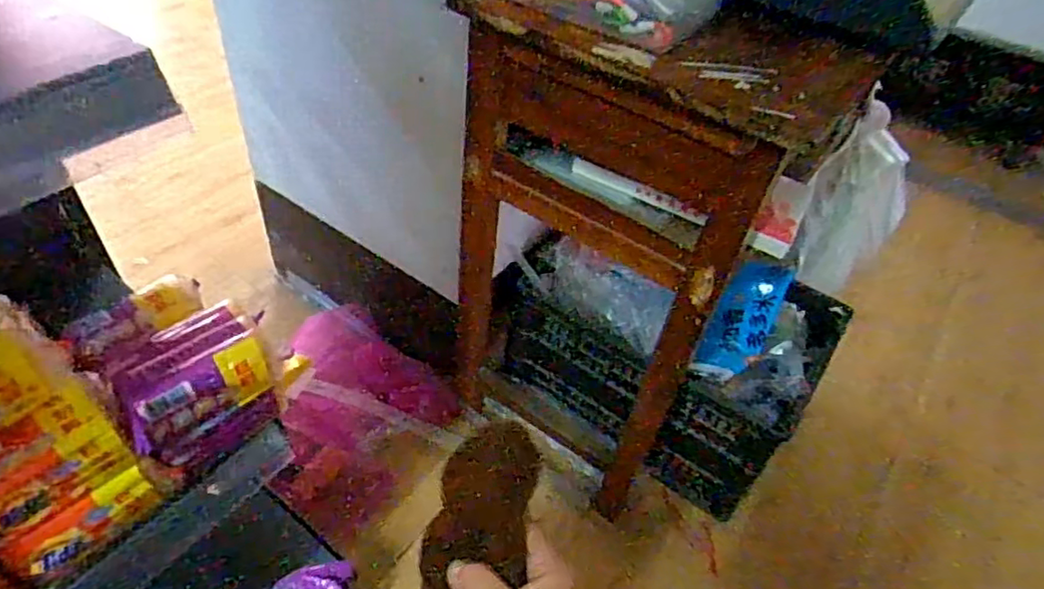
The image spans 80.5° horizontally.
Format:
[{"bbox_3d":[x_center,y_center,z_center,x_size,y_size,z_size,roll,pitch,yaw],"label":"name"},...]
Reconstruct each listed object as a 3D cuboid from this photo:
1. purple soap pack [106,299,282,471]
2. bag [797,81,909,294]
[{"bbox_3d":[-0.277,0.086,0.539,0.119,0.127,0.072,-27,55,-29],"label":"purple soap pack"},{"bbox_3d":[0.498,-0.125,0.932,0.129,0.308,0.093,31,50,21],"label":"bag"}]

